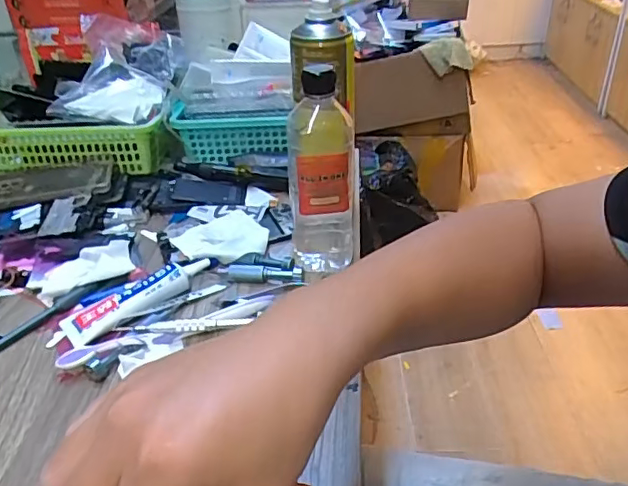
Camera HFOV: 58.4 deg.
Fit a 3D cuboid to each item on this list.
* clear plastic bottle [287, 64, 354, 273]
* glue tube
[{"bbox_3d":[0.006,-0.066,0.520,0.061,0.186,0.057,-3,34,0],"label":"clear plastic bottle"},{"bbox_3d":[-0.159,0.046,0.516,0.140,0.024,0.041,-27,41,-30],"label":"glue tube"}]

